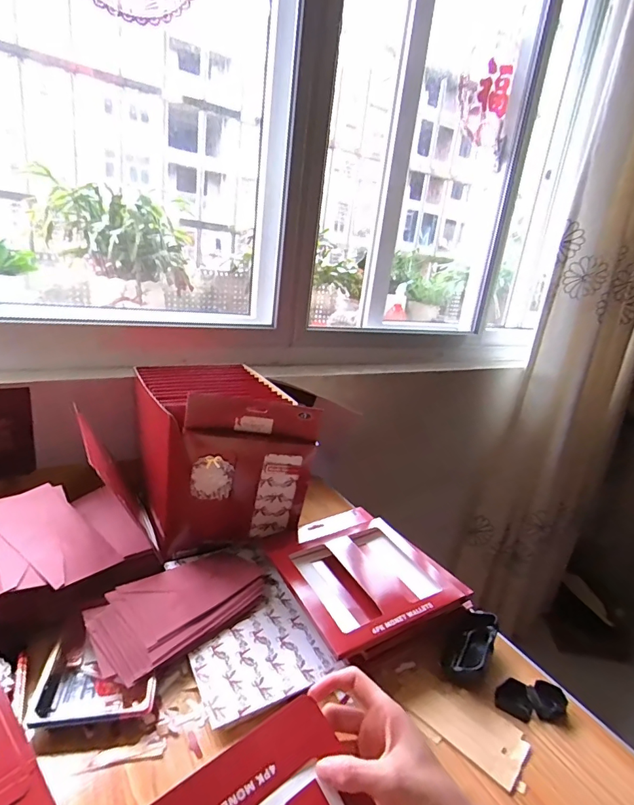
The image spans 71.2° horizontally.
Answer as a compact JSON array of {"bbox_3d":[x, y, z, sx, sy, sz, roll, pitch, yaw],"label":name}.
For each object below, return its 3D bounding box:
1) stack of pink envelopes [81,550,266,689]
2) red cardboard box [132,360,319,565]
[{"bbox_3d":[-0.164,0.251,0.567,0.111,0.036,0.232,21,22,35],"label":"stack of pink envelopes"},{"bbox_3d":[-0.167,0.082,0.739,0.204,0.229,0.276,-5,22,-34],"label":"red cardboard box"}]

